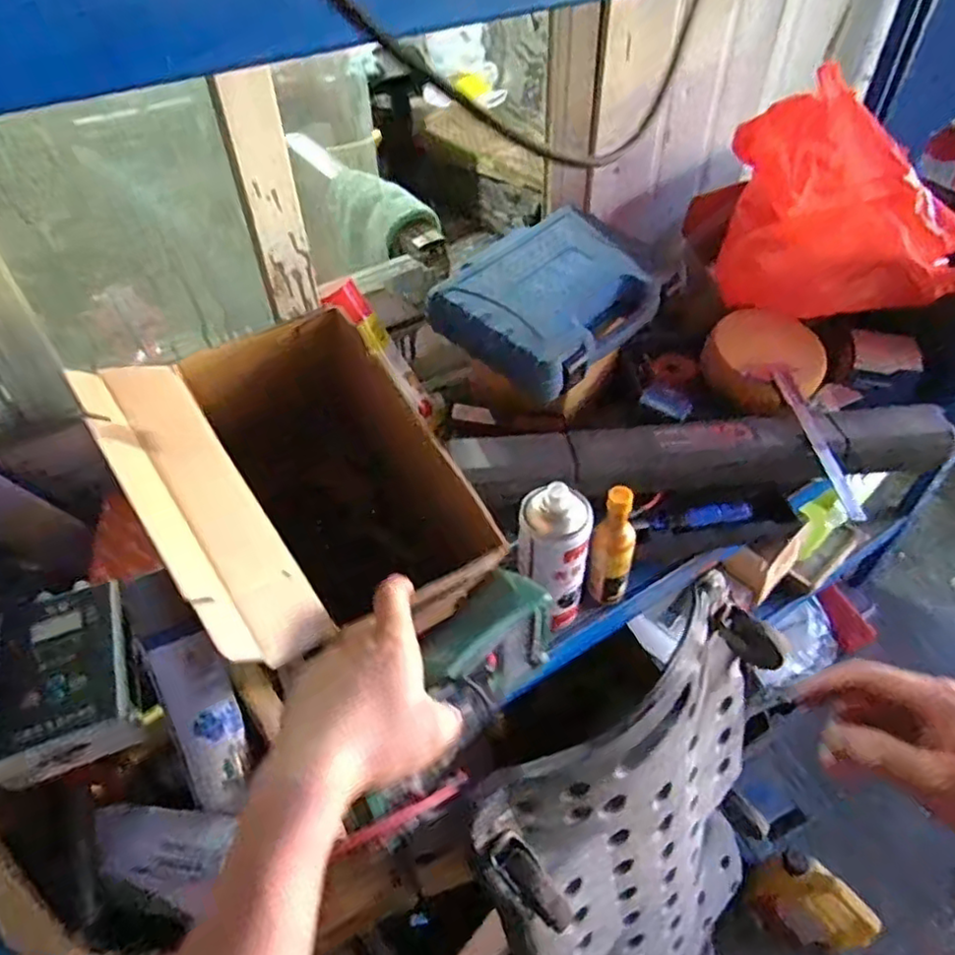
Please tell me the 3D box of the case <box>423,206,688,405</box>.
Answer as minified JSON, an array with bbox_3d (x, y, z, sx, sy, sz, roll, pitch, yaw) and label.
[{"bbox_3d":[0.093,-0.216,0.783,0.199,0.080,0.257,33,56,28],"label":"case"}]

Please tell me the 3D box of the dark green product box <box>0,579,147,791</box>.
[{"bbox_3d":[-0.326,0.153,0.519,0.095,0.026,0.161,-19,49,-15],"label":"dark green product box"}]

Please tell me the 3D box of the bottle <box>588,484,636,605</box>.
[{"bbox_3d":[0.137,0.077,0.664,0.043,0.145,0.042,15,49,16],"label":"bottle"}]

